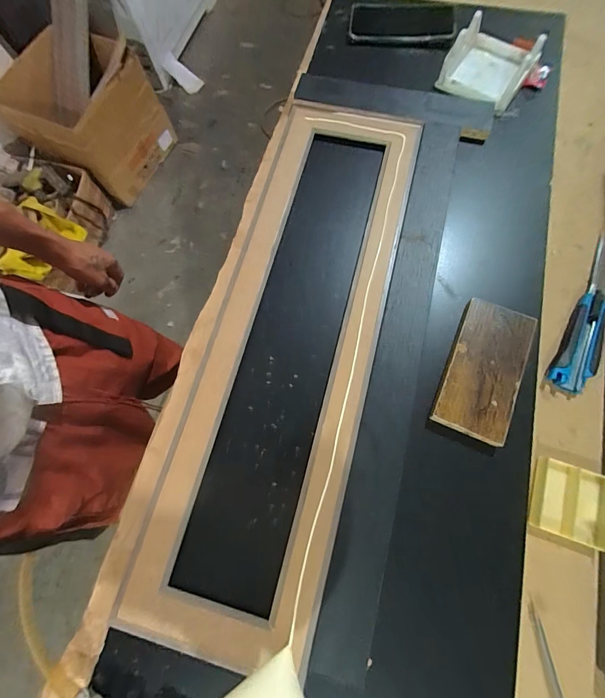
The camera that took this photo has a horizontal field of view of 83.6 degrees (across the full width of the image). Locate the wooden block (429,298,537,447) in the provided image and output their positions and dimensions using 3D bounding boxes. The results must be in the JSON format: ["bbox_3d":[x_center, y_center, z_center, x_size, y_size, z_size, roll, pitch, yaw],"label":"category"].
[{"bbox_3d":[0.203,0.022,0.381,0.076,0.018,0.152,22,75,9],"label":"wooden block"}]

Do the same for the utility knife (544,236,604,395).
[{"bbox_3d":[0.343,-0.042,0.398,0.042,0.013,0.202,29,76,10],"label":"utility knife"}]

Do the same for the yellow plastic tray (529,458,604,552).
[{"bbox_3d":[0.274,0.154,0.339,0.073,0.021,0.071,18,75,8],"label":"yellow plastic tray"}]

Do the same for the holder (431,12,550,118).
[{"bbox_3d":[0.269,-0.414,0.486,0.111,0.046,0.106,33,77,11],"label":"holder"}]

